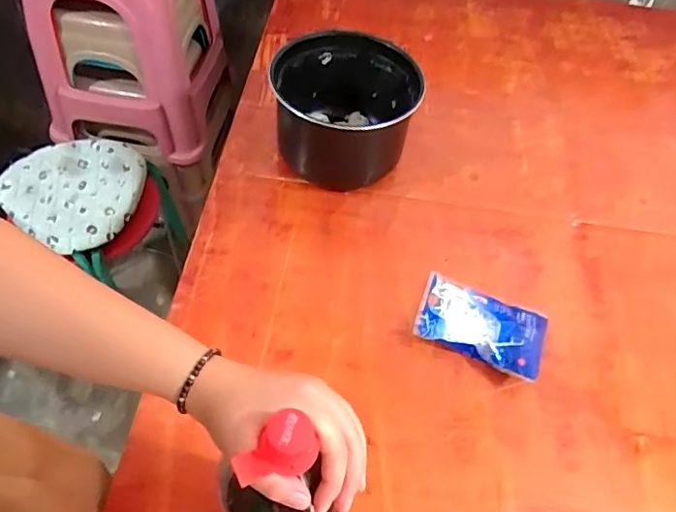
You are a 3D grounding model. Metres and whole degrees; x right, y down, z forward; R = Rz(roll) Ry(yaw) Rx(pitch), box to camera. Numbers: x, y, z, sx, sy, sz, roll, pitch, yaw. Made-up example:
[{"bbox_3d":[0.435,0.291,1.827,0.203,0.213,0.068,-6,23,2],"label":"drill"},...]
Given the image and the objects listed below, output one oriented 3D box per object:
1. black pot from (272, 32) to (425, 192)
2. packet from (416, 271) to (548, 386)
[{"bbox_3d":[0.009,-0.224,0.848,0.208,0.153,0.197,2,54,-3],"label":"black pot"},{"bbox_3d":[0.201,0.092,0.759,0.174,0.031,0.115,21,55,10],"label":"packet"}]

